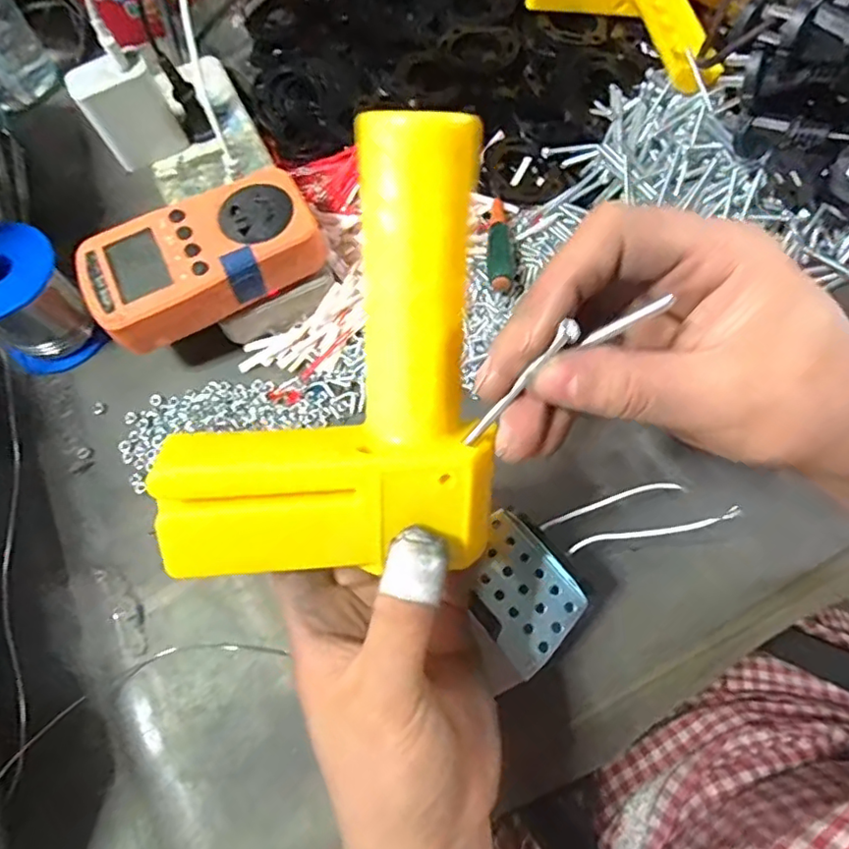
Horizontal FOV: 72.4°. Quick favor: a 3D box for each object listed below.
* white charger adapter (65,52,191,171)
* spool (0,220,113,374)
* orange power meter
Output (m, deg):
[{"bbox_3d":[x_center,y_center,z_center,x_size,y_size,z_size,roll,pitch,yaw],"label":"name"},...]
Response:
[{"bbox_3d":[-0.188,-0.201,0.372,0.048,0.054,0.027,-23,69,-6],"label":"white charger adapter"},{"bbox_3d":[-0.242,-0.077,0.351,0.066,0.057,0.075,-43,72,-13],"label":"spool"},{"bbox_3d":[-0.126,-0.097,0.337,0.129,0.031,0.067,-23,69,-6],"label":"orange power meter"}]

